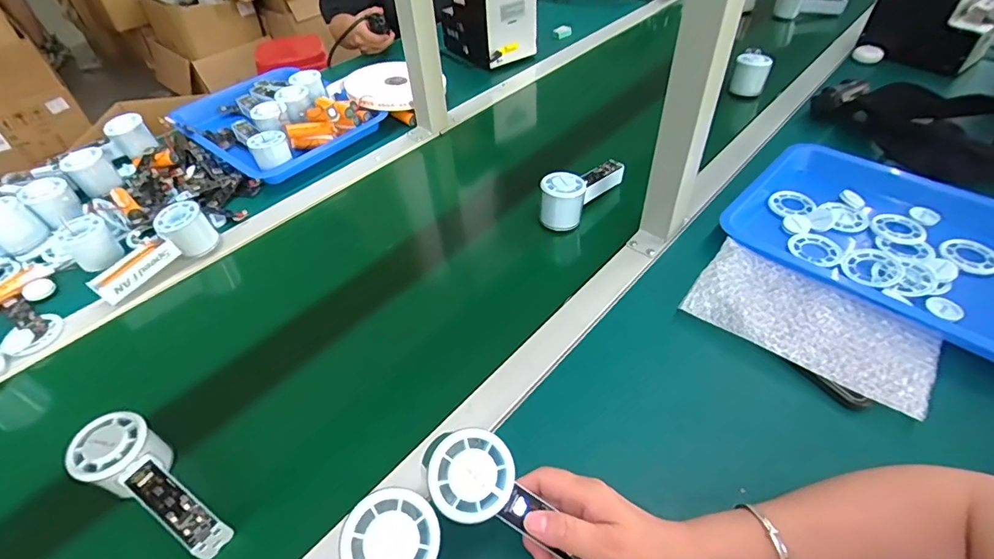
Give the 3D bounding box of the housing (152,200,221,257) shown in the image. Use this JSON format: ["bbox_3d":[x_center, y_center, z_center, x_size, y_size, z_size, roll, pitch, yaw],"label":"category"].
[{"bbox_3d":[-0.413,-0.066,0.644,0.048,0.060,0.057,33,56,30],"label":"housing"}]

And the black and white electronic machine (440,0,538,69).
[{"bbox_3d":[-0.018,-0.551,1.016,0.132,0.140,0.174,-26,50,-21],"label":"black and white electronic machine"}]

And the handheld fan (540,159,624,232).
[{"bbox_3d":[0.115,-0.129,0.665,0.055,0.059,0.146,30,54,28],"label":"handheld fan"}]

